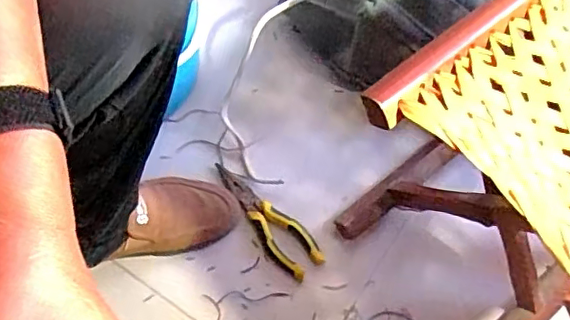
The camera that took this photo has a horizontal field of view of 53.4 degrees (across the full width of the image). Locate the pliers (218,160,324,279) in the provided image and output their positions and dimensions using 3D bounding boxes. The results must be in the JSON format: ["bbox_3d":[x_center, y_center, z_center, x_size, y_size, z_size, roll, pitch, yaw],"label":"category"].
[{"bbox_3d":[-0.027,0.067,0.733,0.051,0.011,0.194,-36,68,-17],"label":"pliers"}]

